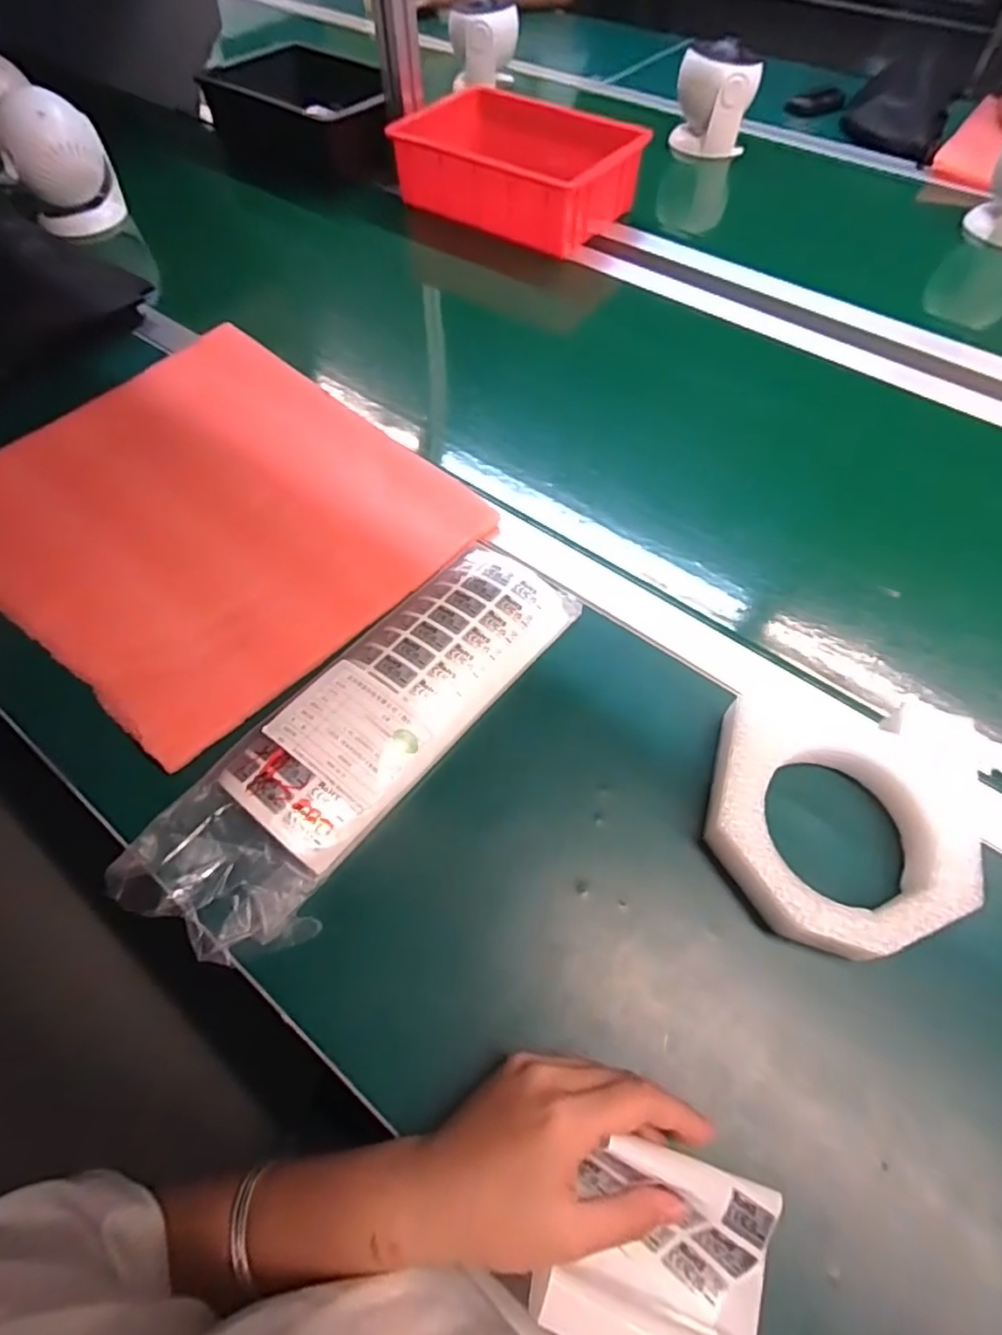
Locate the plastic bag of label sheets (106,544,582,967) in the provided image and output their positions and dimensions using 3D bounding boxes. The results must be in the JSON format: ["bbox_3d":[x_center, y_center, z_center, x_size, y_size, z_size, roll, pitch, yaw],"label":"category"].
[{"bbox_3d":[-0.090,0.036,0.427,0.120,0.042,0.352,34,65,19],"label":"plastic bag of label sheets"}]

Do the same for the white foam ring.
[{"bbox_3d":[0.208,0.094,0.377,0.153,0.032,0.154,0,59,1],"label":"white foam ring"}]

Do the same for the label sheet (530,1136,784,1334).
[{"bbox_3d":[0.078,0.268,0.275,0.105,0.047,0.078,19,63,10],"label":"label sheet"}]

